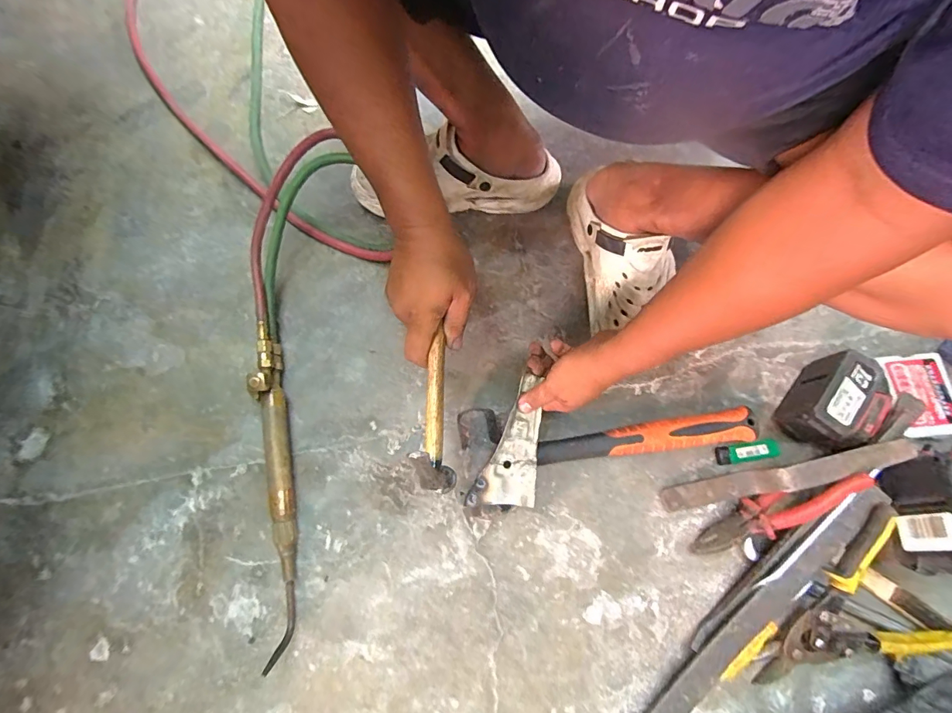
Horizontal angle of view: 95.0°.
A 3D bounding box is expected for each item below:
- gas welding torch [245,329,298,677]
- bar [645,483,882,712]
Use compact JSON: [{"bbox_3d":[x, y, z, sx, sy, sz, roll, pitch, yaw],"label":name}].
[{"bbox_3d":[-0.251,0.151,0.538,0.039,0.057,0.399,-11,74,-4],"label":"gas welding torch"},{"bbox_3d":[0.292,0.311,0.486,0.048,0.071,0.446,44,78,11],"label":"bar"}]

